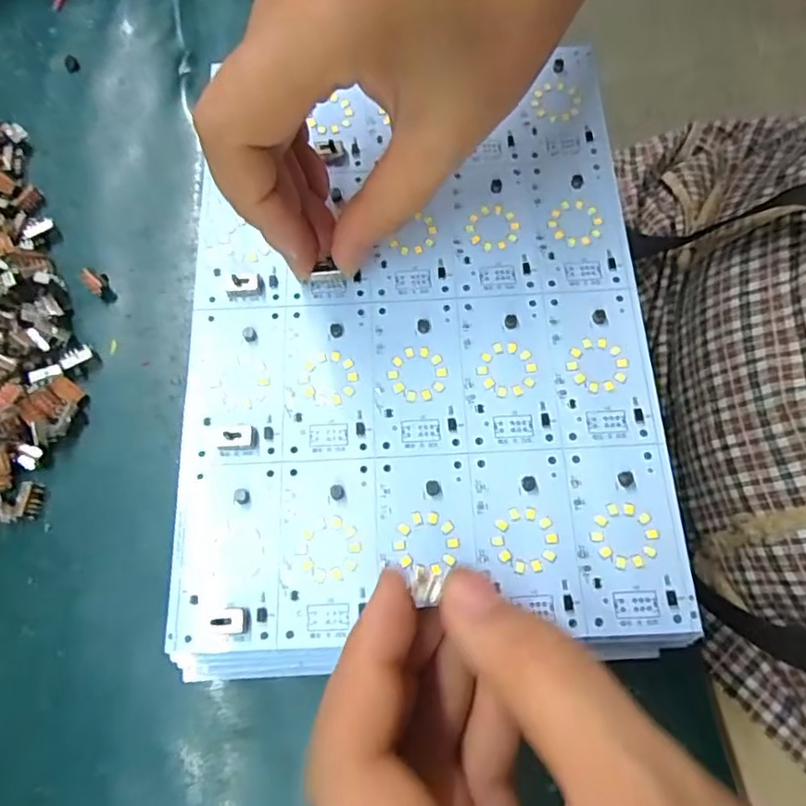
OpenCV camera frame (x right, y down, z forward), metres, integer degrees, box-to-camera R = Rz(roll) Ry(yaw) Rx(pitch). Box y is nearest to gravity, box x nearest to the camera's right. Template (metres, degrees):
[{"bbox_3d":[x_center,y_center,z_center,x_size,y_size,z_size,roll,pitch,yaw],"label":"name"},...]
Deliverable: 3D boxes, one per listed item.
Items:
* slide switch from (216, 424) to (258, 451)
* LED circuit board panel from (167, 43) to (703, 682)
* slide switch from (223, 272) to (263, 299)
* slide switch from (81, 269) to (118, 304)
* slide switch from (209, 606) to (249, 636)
[{"bbox_3d":[-0.058,0.012,0.213,0.015,0.004,0.009,-2,70,1],"label":"slide switch"},{"bbox_3d":[0.004,-0.023,0.224,0.163,0.006,0.214,-3,71,0],"label":"LED circuit board panel"},{"bbox_3d":[-0.060,-0.044,0.231,0.014,0.006,0.008,-7,70,-1],"label":"slide switch"},{"bbox_3d":[-0.131,-0.051,0.267,0.014,0.009,0.009,43,77,14],"label":"slide switch"},{"bbox_3d":[-0.054,0.068,0.192,0.012,0.005,0.008,-4,70,0],"label":"slide switch"}]

